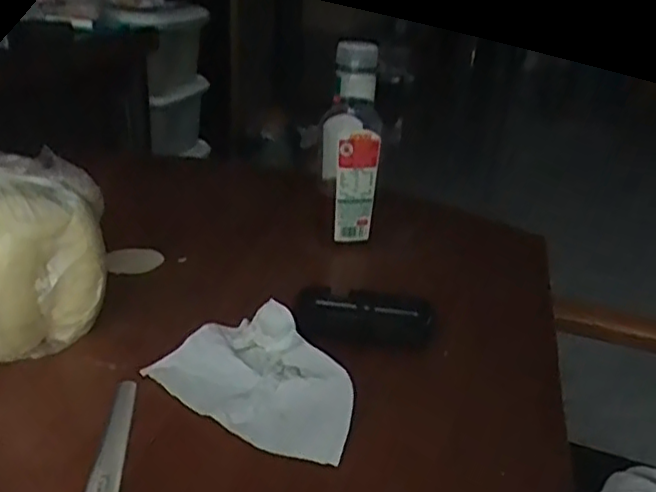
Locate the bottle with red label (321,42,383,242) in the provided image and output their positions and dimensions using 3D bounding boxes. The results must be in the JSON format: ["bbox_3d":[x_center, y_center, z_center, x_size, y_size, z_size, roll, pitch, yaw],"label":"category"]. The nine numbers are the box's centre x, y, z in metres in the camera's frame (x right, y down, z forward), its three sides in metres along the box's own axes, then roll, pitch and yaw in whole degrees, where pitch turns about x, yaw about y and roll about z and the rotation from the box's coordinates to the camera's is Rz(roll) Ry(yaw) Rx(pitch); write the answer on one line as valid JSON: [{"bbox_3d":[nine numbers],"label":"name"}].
[{"bbox_3d":[0.024,-0.102,0.653,0.057,0.184,0.056,0,25,-7],"label":"bottle with red label"}]

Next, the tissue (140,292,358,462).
[{"bbox_3d":[-0.040,0.085,0.444,0.151,0.031,0.098,23,32,36],"label":"tissue"}]

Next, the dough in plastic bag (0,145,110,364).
[{"bbox_3d":[-0.238,0.004,0.492,0.138,0.121,0.117,-8,27,-22],"label":"dough in plastic bag"}]

